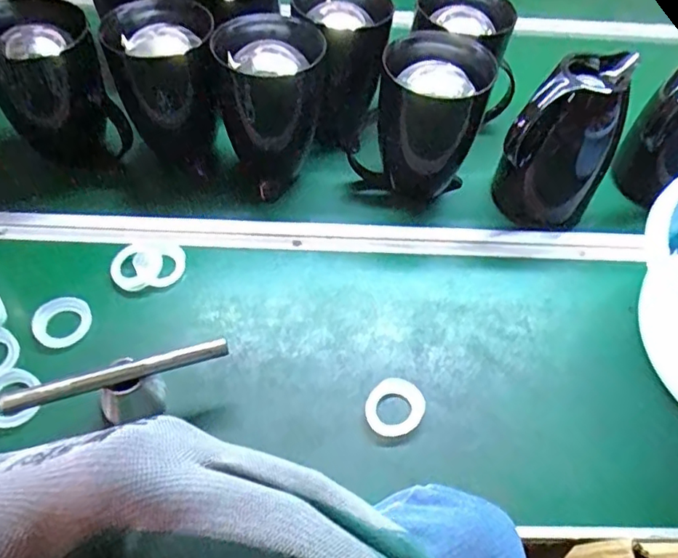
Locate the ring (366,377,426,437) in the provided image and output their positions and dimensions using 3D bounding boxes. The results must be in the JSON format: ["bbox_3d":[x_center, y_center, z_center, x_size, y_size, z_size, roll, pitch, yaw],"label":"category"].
[{"bbox_3d":[0.055,0.130,0.580,0.059,0.016,0.052,-26,59,-23],"label":"ring"}]

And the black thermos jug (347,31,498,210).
[{"bbox_3d":[0.105,-0.201,0.736,0.141,0.206,0.124,19,53,10],"label":"black thermos jug"}]

